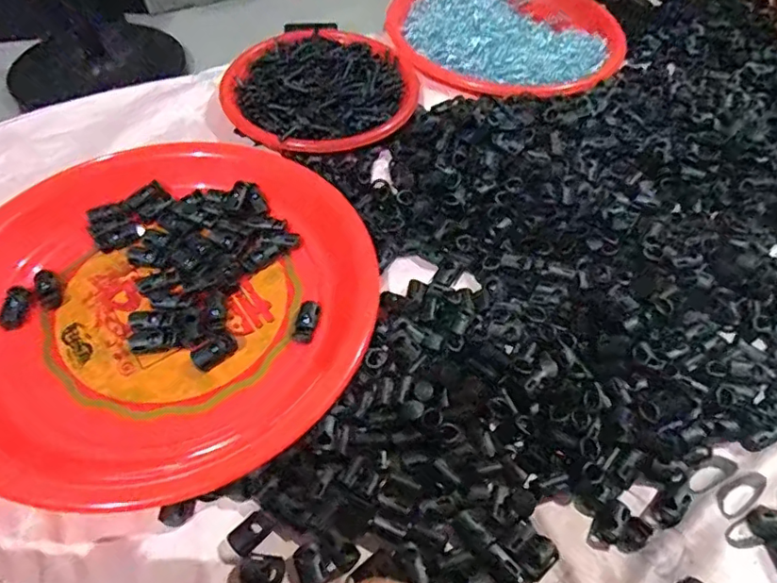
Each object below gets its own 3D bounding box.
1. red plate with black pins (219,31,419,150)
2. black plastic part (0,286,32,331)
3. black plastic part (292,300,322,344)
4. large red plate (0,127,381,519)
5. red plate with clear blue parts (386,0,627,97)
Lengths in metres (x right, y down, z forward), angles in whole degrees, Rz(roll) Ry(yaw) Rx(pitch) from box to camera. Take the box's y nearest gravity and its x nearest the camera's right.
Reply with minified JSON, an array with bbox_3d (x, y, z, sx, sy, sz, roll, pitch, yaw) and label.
[{"bbox_3d":[-0.057,-0.174,0.462,0.154,0.025,0.149,0,55,-1],"label":"red plate with black pins"},{"bbox_3d":[-0.235,0.010,0.341,0.015,0.006,0.028,-2,55,-2],"label":"black plastic part"},{"bbox_3d":[-0.051,0.018,0.336,0.013,0.006,0.028,8,55,5],"label":"black plastic part"},{"bbox_3d":[-0.139,-0.012,0.344,0.251,0.019,0.285,-2,55,-2],"label":"large red plate"},{"bbox_3d":[0.112,-0.255,0.528,0.218,0.025,0.207,0,55,-1],"label":"red plate with clear blue parts"}]

